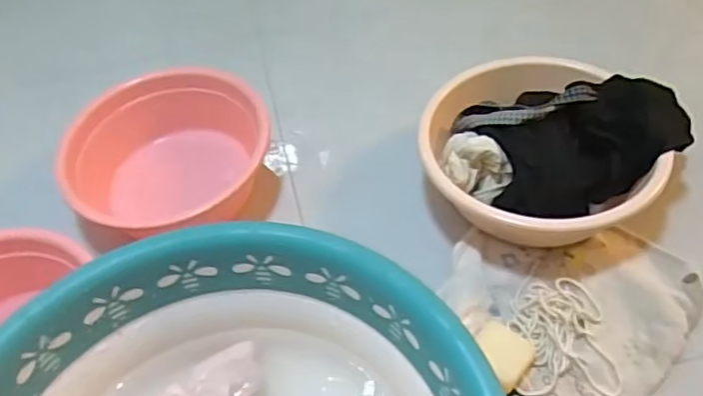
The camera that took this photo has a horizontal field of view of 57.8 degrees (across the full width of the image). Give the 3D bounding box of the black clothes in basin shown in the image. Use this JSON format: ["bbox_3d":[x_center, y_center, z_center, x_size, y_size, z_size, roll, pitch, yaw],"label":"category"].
[{"bbox_3d":[0.313,-0.093,0.869,0.277,0.080,0.189,-14,53,-5],"label":"black clothes in basin"}]

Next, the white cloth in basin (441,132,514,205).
[{"bbox_3d":[0.170,-0.048,0.861,0.089,0.063,0.088,5,54,9],"label":"white cloth in basin"}]

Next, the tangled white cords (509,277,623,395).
[{"bbox_3d":[0.257,0.163,0.777,0.113,0.008,0.149,-1,53,5],"label":"tangled white cords"}]

